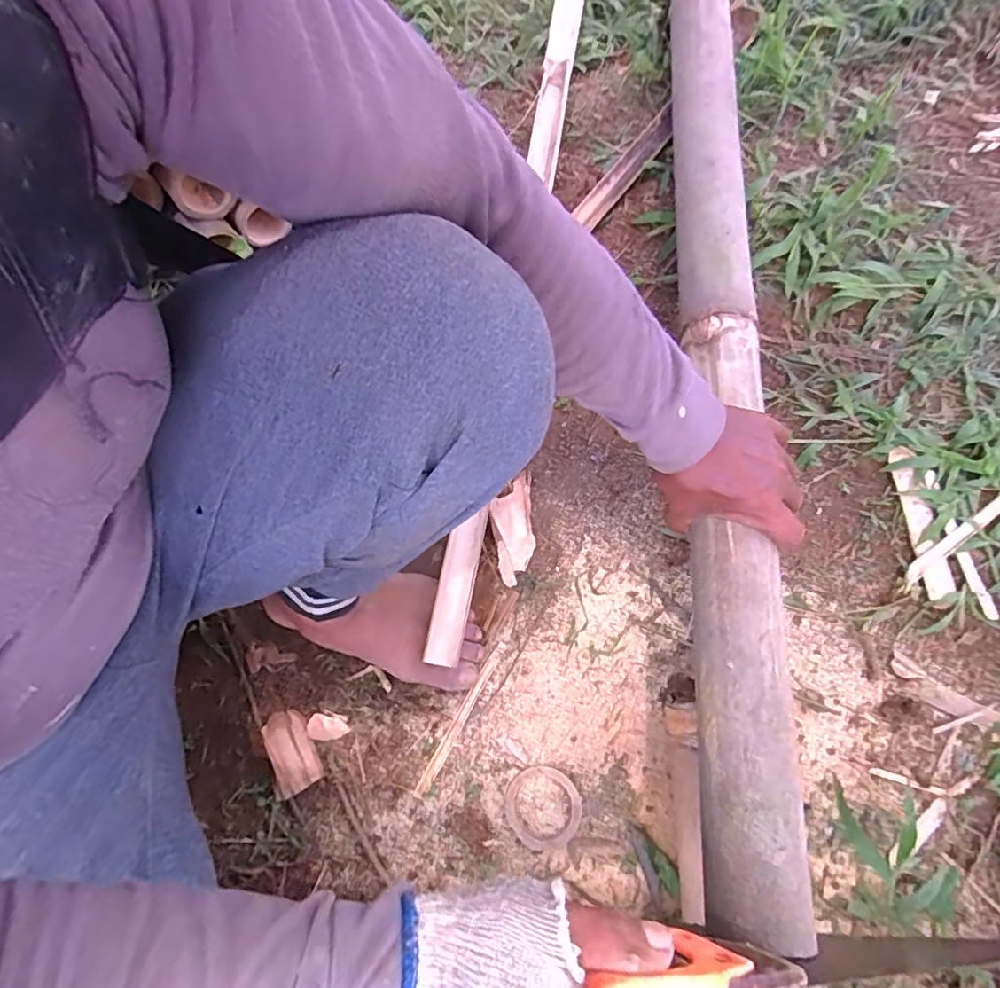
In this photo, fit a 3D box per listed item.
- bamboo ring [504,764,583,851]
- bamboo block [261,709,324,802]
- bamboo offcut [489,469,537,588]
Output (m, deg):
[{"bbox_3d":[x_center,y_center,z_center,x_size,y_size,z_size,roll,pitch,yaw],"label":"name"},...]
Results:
[{"bbox_3d":[0.039,0.290,0.528,0.069,0.004,0.068,-1,74,2],"label":"bamboo ring"},{"bbox_3d":[-0.200,0.244,0.542,0.040,0.013,0.072,-27,75,-5],"label":"bamboo block"},{"bbox_3d":[0.014,0.035,0.597,0.043,0.015,0.114,-5,74,1],"label":"bamboo offcut"}]

